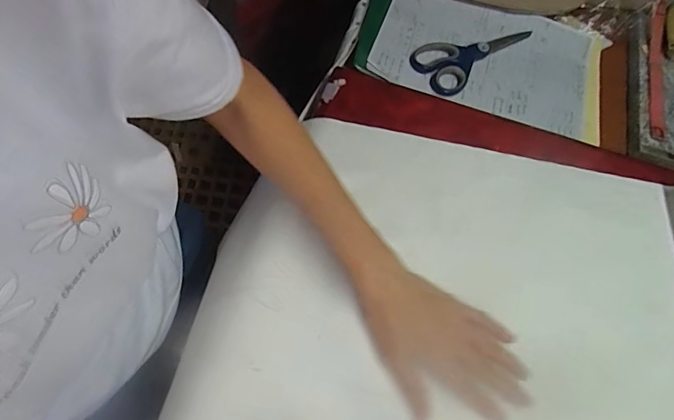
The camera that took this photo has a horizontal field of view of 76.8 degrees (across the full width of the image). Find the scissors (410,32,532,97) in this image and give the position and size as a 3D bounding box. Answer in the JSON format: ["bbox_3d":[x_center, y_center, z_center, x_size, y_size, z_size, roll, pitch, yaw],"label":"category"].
[{"bbox_3d":[0.184,-0.223,0.579,0.190,0.022,0.078,-38,75,-15],"label":"scissors"}]

